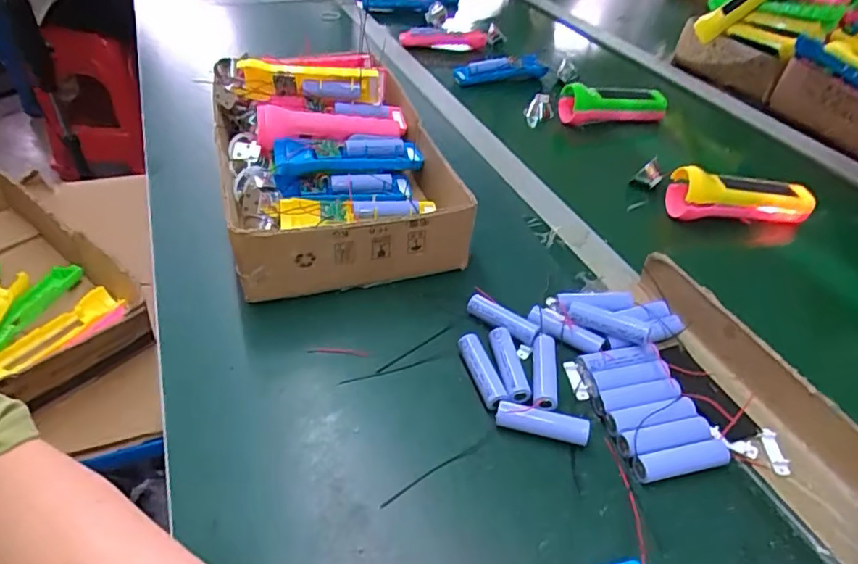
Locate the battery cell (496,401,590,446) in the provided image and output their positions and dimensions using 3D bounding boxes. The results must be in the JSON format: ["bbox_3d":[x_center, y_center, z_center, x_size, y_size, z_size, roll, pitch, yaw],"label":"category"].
[{"bbox_3d":[0.081,0.102,0.402,0.065,0.021,0.017,12,42,12],"label":"battery cell"}]

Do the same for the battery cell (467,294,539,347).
[{"bbox_3d":[0.063,0.032,0.474,0.065,0.016,0.019,32,49,30],"label":"battery cell"}]

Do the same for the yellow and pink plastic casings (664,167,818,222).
[{"bbox_3d":[0.345,-0.097,0.629,0.153,0.050,0.037,0,41,-2],"label":"yellow and pink plastic casings"}]

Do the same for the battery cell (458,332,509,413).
[{"bbox_3d":[0.041,0.071,0.438,0.019,0.021,0.064,-12,43,-15],"label":"battery cell"}]

